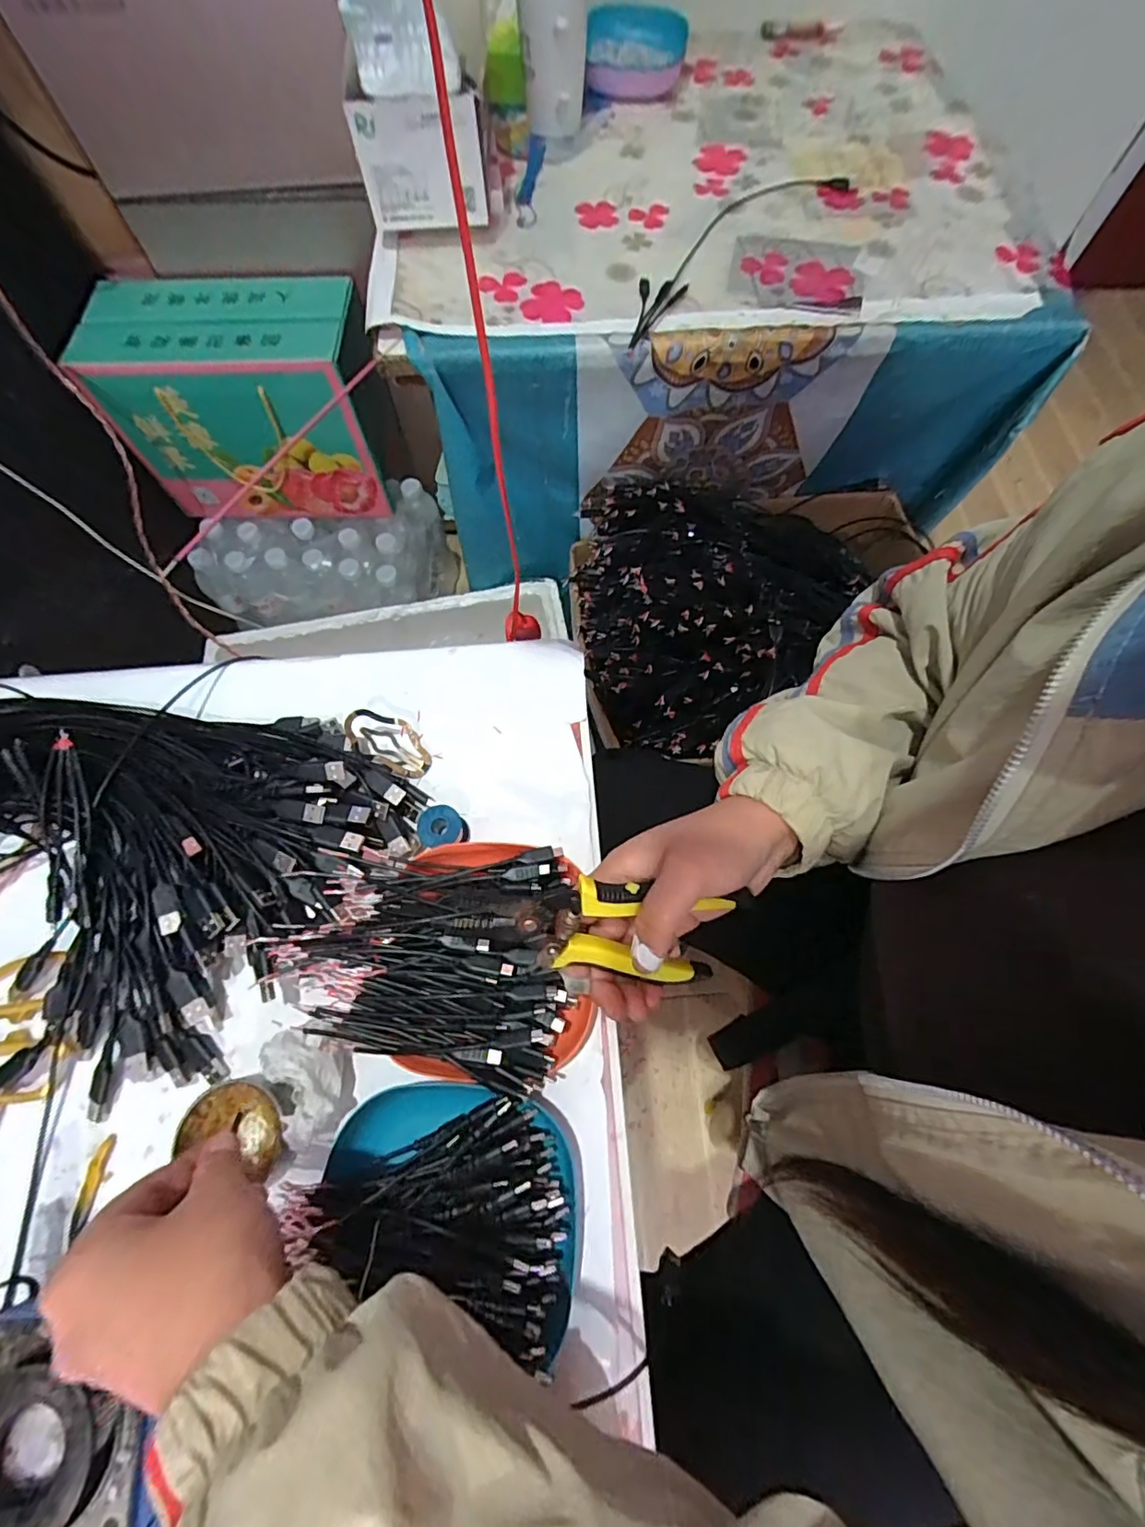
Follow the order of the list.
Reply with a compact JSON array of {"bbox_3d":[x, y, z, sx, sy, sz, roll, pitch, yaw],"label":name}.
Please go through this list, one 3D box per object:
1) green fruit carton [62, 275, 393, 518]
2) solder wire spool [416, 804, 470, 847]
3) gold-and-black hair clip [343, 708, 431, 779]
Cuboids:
[{"bbox_3d":[-0.432,-0.495,0.787,0.320,0.234,0.164,2,70,1],"label":"green fruit carton"},{"bbox_3d":[-0.092,0.046,0.400,0.032,0.024,0.027,-12,70,-4],"label":"solder wire spool"},{"bbox_3d":[-0.136,-0.018,0.418,0.064,0.028,0.039,22,71,8],"label":"gold-and-black hair clip"}]

